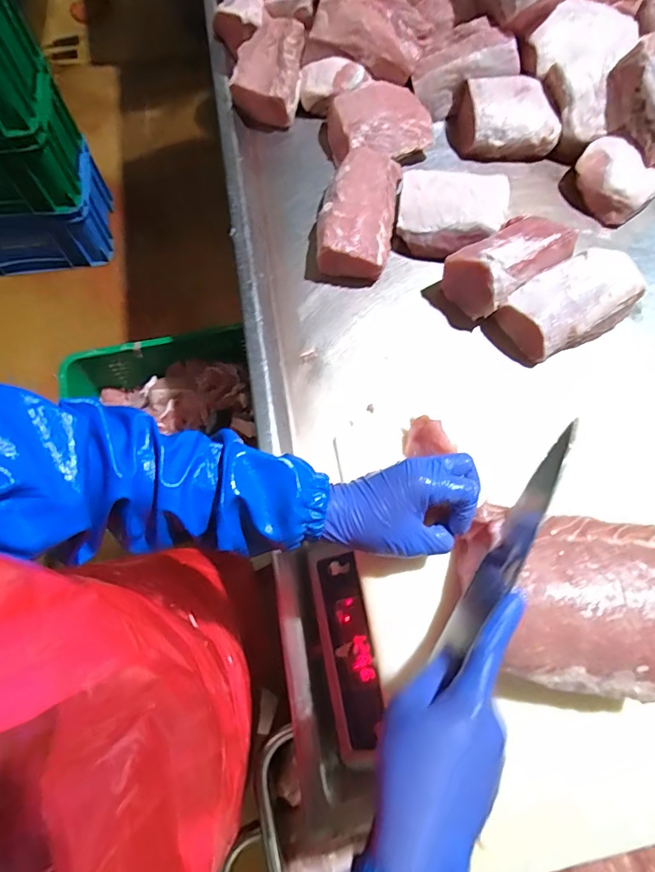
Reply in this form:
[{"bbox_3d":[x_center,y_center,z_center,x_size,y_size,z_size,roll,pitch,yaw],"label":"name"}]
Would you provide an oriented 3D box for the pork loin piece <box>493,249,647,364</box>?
[{"bbox_3d":[0.334,-0.180,0.643,0.187,0.062,0.102,-27,73,-10],"label":"pork loin piece"}]

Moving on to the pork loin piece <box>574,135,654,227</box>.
[{"bbox_3d":[0.444,-0.398,0.721,0.092,0.060,0.123,-43,76,-14],"label":"pork loin piece"}]

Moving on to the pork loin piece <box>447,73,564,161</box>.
[{"bbox_3d":[0.288,-0.515,0.756,0.155,0.069,0.103,2,71,0],"label":"pork loin piece"}]

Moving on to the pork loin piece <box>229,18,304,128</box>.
[{"bbox_3d":[-0.099,-0.606,0.777,0.112,0.080,0.160,3,71,0],"label":"pork loin piece"}]

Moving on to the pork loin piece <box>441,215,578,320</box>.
[{"bbox_3d":[0.254,-0.245,0.656,0.167,0.085,0.095,-35,75,-12],"label":"pork loin piece"}]

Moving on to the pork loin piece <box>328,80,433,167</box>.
[{"bbox_3d":[0.083,-0.501,0.754,0.169,0.060,0.130,-25,73,-9],"label":"pork loin piece"}]

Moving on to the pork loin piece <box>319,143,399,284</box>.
[{"bbox_3d":[0.046,-0.335,0.695,0.107,0.063,0.208,9,71,2],"label":"pork loin piece"}]

